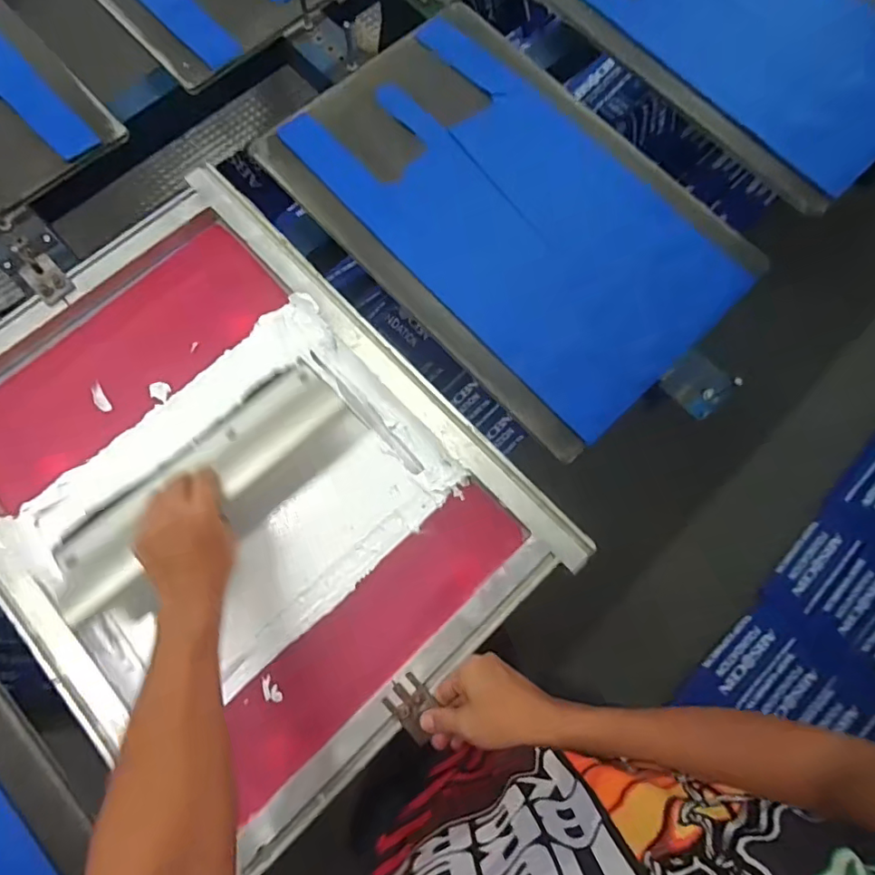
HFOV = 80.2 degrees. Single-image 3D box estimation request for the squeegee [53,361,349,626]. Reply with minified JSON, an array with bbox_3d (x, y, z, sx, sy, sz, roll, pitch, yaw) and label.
[{"bbox_3d":[-0.256,0.042,0.550,0.336,0.051,0.099,-38,80,-9],"label":"squeegee"}]

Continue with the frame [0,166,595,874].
[{"bbox_3d":[-0.237,0.043,0.579,0.472,0.065,0.636,-43,81,-11],"label":"frame"}]

